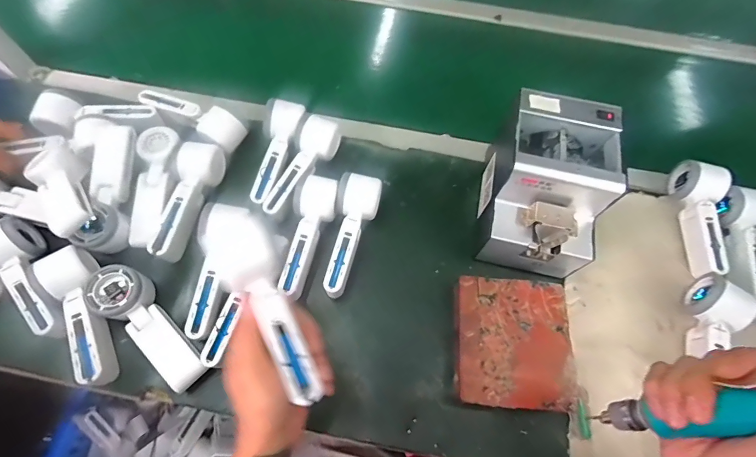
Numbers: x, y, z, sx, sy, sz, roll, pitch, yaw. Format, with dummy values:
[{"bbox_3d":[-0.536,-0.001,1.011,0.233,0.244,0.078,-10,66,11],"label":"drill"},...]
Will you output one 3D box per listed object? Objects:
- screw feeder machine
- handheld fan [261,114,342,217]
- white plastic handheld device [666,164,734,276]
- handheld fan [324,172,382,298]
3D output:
[{"bbox_3d":[0.211,-0.052,0.482,0.126,0.137,0.172,13,64,4],"label":"screw feeder machine"},{"bbox_3d":[-0.102,-0.084,0.531,0.053,0.046,0.164,19,65,6],"label":"handheld fan"},{"bbox_3d":[0.462,-0.018,0.535,0.050,0.056,0.166,2,64,-2],"label":"white plastic handheld device"},{"bbox_3d":[-0.033,0.009,0.504,0.056,0.055,0.159,8,64,1],"label":"handheld fan"}]

